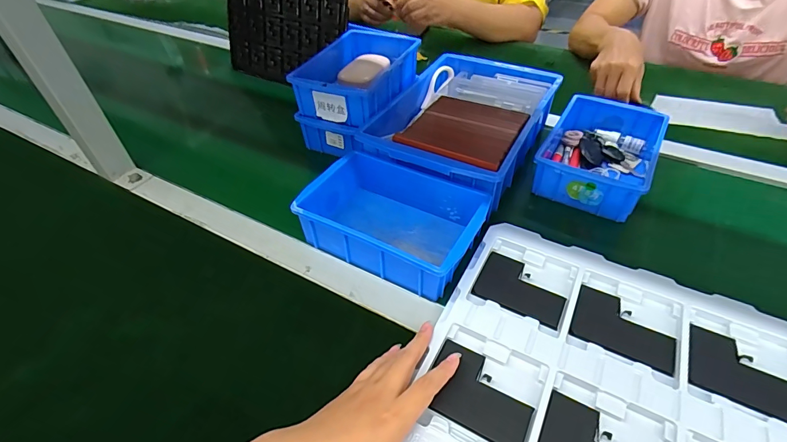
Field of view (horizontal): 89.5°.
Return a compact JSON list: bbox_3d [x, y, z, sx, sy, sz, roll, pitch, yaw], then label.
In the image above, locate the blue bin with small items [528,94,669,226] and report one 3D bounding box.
[{"bbox_3d":[0.289,-0.096,0.564,0.126,0.064,0.194,23,48,24],"label":"blue bin with small items"}]

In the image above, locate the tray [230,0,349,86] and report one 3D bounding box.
[{"bbox_3d":[-0.222,-0.406,0.784,0.308,0.248,0.018,22,26,24],"label":"tray"}]

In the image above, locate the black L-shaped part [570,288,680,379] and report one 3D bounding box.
[{"bbox_3d":[0.225,0.103,0.387,0.089,0.004,0.068,21,47,22],"label":"black L-shaped part"}]

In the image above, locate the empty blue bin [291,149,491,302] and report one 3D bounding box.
[{"bbox_3d":[0.001,-0.003,0.481,0.198,0.062,0.137,22,48,23],"label":"empty blue bin"}]

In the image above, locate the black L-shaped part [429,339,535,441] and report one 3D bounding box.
[{"bbox_3d":[0.076,0.151,0.349,0.090,0.005,0.065,20,47,21],"label":"black L-shaped part"}]

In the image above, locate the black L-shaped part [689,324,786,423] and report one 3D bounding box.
[{"bbox_3d":[0.312,0.135,0.351,0.090,0.007,0.065,22,48,23],"label":"black L-shaped part"}]

